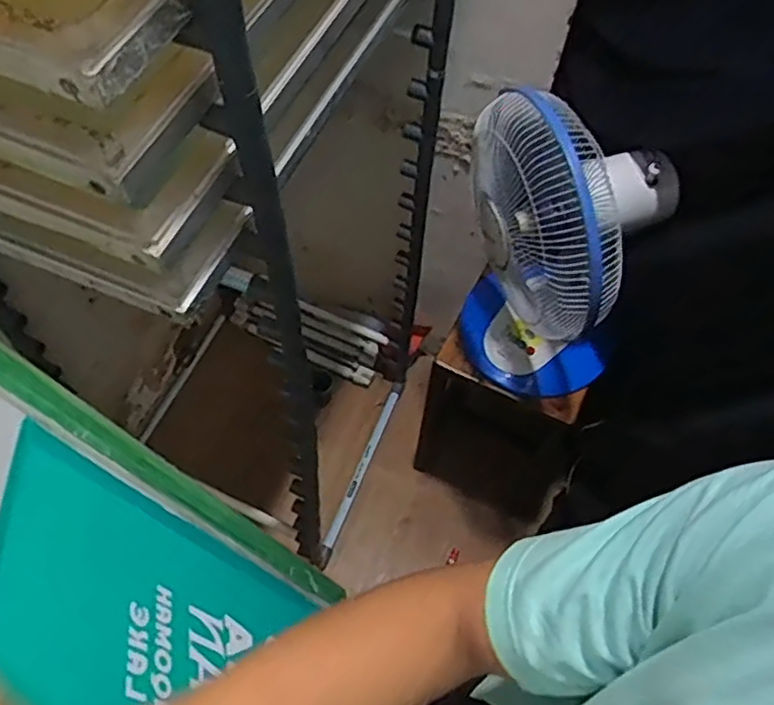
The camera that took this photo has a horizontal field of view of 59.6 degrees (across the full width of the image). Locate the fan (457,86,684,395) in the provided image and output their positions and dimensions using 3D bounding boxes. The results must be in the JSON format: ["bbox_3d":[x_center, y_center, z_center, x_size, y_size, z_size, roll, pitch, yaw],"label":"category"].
[{"bbox_3d":[0.236,-0.130,1.000,0.265,0.494,0.217,25,61,13],"label":"fan"}]

